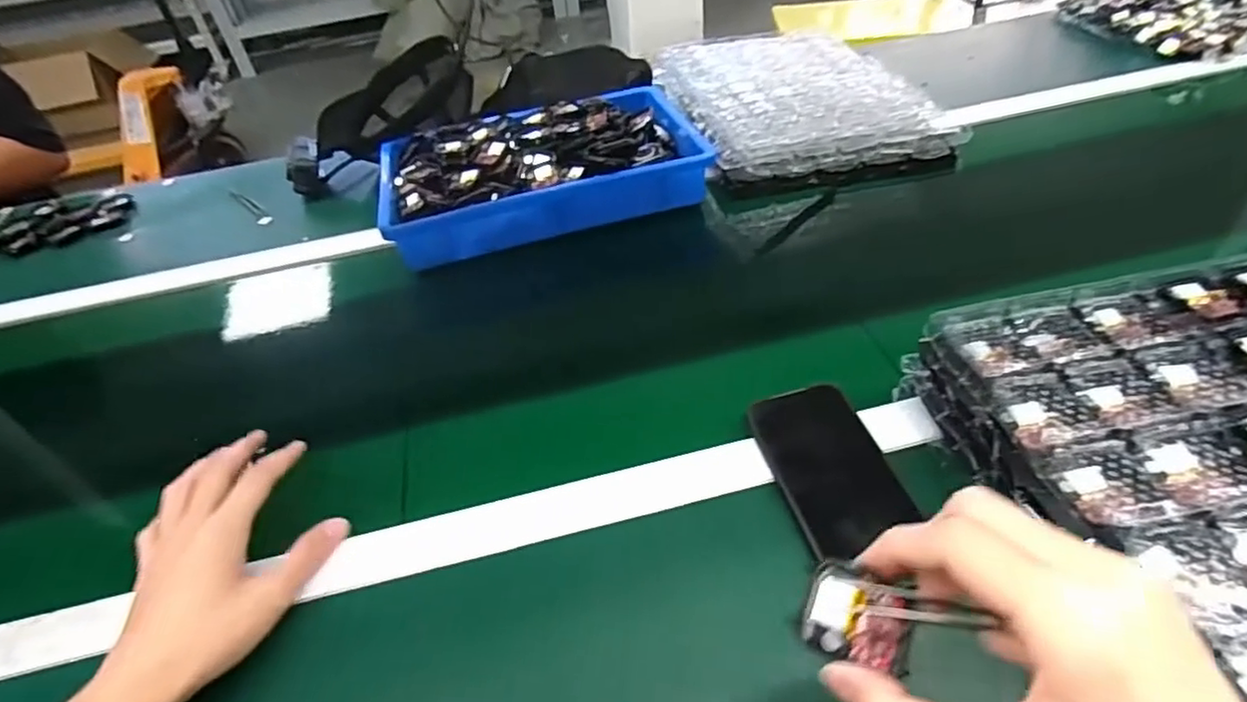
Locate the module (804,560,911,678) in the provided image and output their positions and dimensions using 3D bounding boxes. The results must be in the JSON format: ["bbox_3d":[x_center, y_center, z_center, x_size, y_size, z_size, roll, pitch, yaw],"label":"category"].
[{"bbox_3d":[0.097,0.110,0.262,0.039,0.010,0.035,17,63,12],"label":"module"}]

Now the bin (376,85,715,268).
[{"bbox_3d":[-0.098,-0.225,0.769,0.378,0.071,0.236,-17,44,-9],"label":"bin"}]

